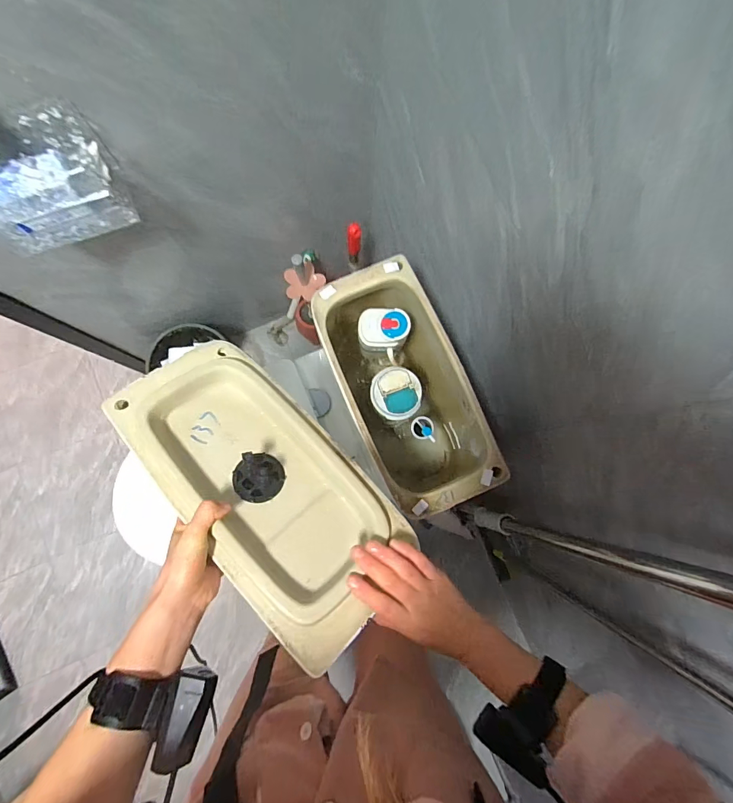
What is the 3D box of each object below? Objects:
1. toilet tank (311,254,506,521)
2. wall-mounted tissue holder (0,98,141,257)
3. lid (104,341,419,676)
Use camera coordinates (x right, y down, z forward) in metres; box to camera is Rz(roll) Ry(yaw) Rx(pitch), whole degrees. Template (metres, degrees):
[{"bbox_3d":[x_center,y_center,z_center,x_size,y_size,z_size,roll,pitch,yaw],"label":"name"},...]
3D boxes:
[{"bbox_3d":[0.057,-0.006,0.740,0.175,0.286,0.377,-23,83,-4],"label":"toilet tank"},{"bbox_3d":[-0.407,-0.269,0.521,0.175,0.112,0.090,-32,84,-5],"label":"wall-mounted tissue holder"},{"bbox_3d":[-0.121,0.088,0.477,0.180,0.036,0.381,-37,75,-26],"label":"lid"}]

